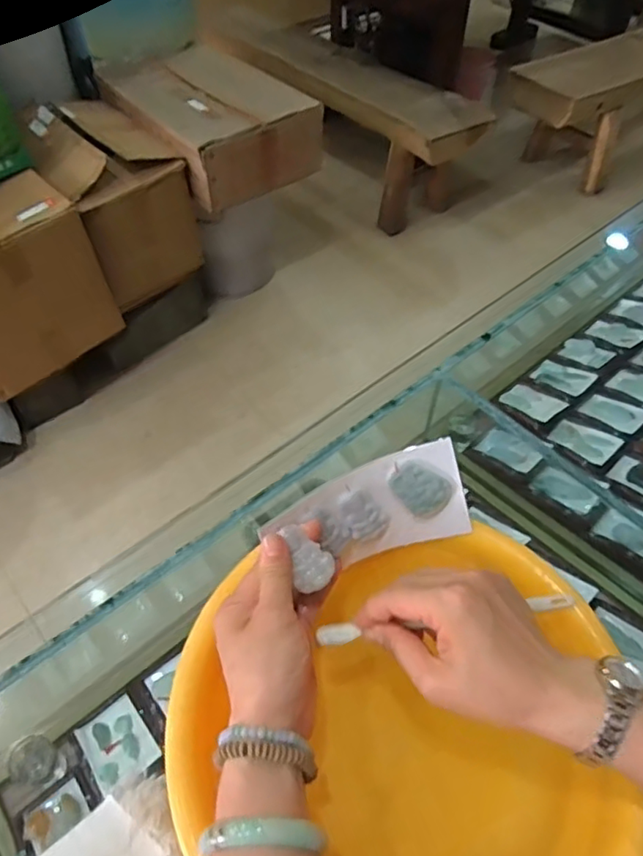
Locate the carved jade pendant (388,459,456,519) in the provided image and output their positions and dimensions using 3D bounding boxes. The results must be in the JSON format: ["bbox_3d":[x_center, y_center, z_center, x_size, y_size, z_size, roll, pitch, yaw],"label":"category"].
[{"bbox_3d":[0.074,0.044,0.432,0.046,0.035,0.004,44,13,-11],"label":"carved jade pendant"}]

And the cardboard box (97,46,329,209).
[{"bbox_3d":[-0.331,-0.891,1.708,0.390,0.198,0.593,-32,59,-23],"label":"cardboard box"}]

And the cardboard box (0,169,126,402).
[{"bbox_3d":[-0.778,-0.358,1.460,0.278,0.374,0.384,37,60,24],"label":"cardboard box"}]

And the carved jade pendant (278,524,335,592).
[{"bbox_3d":[-0.008,0.086,0.399,0.026,0.008,0.045,-16,77,-20],"label":"carved jade pendant"}]

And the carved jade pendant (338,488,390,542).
[{"bbox_3d":[0.032,0.065,0.433,0.029,0.047,0.006,-29,21,-5],"label":"carved jade pendant"}]

